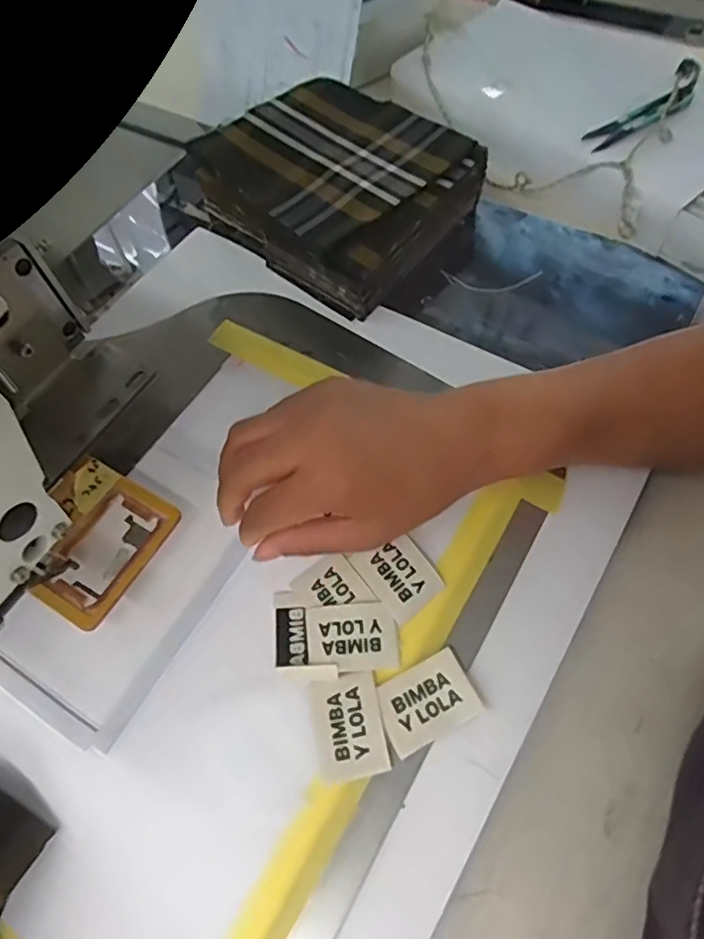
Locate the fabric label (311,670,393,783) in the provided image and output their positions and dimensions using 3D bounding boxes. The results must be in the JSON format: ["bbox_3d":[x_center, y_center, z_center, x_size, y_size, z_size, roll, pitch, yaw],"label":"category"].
[{"bbox_3d":[-0.001,0.128,0.286,0.033,0.004,0.047,-12,61,-2],"label":"fabric label"}]

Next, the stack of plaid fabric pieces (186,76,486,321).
[{"bbox_3d":[-0.012,-0.223,0.441,0.188,0.047,0.157,38,71,22],"label":"stack of plaid fabric pieces"}]

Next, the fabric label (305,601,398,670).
[{"bbox_3d":[0.001,0.090,0.306,0.047,0.006,0.034,-3,66,-1],"label":"fabric label"}]

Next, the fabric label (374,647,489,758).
[{"bbox_3d":[0.038,0.117,0.289,0.048,0.004,0.035,-29,67,-5],"label":"fabric label"}]

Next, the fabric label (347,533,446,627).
[{"bbox_3d":[0.026,0.057,0.318,0.036,0.004,0.045,-37,71,-12],"label":"fabric label"}]

